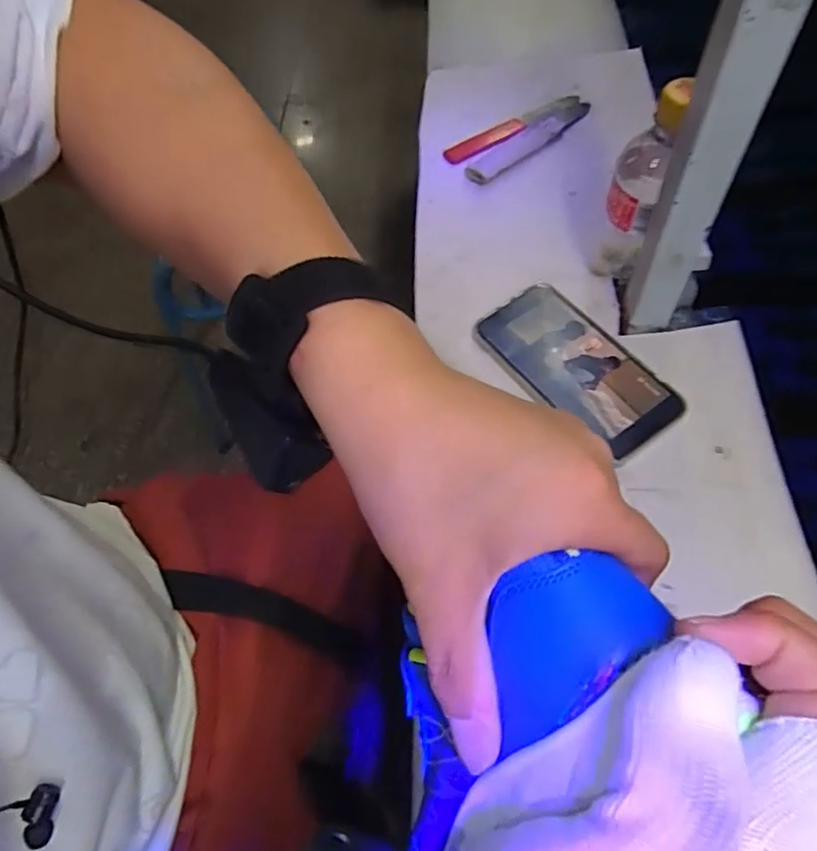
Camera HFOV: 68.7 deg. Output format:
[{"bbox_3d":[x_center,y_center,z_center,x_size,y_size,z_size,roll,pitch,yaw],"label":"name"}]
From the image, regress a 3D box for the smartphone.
[{"bbox_3d":[0.129,-0.045,0.468,0.077,0.014,0.162,-34,62,-13],"label":"smartphone"}]

